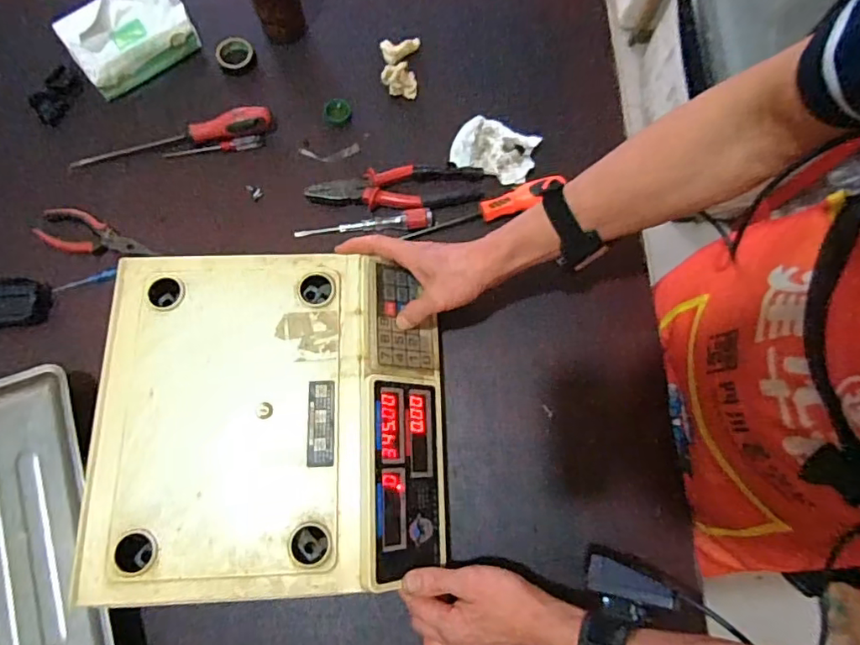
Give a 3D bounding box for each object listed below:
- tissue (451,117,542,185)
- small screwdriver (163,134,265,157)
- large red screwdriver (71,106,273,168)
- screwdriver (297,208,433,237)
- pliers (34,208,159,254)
[{"bbox_3d":[0.080,-0.218,0.658,0.100,0.027,0.067,17,75,4],"label":"tissue"},{"bbox_3d":[-0.270,-0.218,0.658,0.125,0.017,0.010,-9,74,-3],"label":"small screwdriver"},{"bbox_3d":[-0.318,-0.225,0.650,0.249,0.032,0.027,-13,75,-4],"label":"large red screwdriver"},{"bbox_3d":[-0.078,-0.119,0.633,0.162,0.016,0.019,-4,74,-2],"label":"screwdriver"},{"bbox_3d":[-0.397,-0.100,0.624,0.139,0.024,0.045,16,75,4],"label":"pliers"}]

